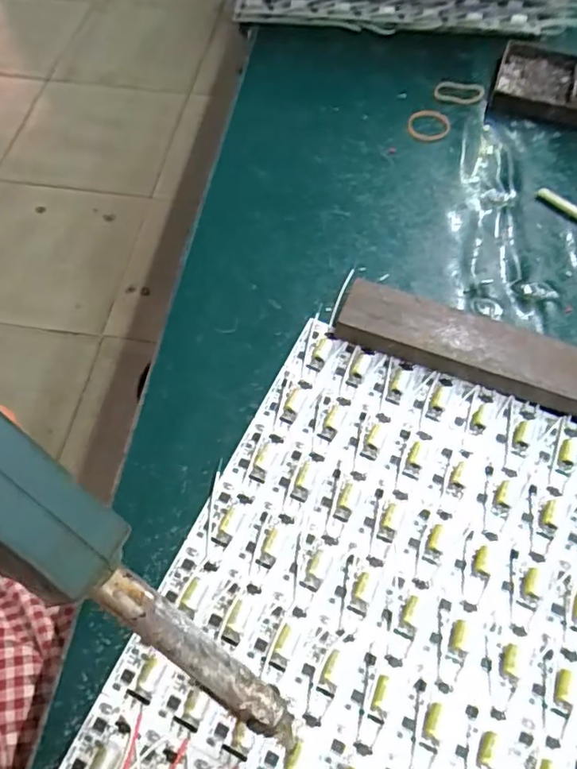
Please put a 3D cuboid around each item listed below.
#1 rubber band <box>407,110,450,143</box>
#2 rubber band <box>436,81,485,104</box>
[{"bbox_3d":[0.101,-0.188,0.408,0.029,0.004,0.032,16,63,7],"label":"rubber band"},{"bbox_3d":[0.125,-0.215,0.415,0.036,0.004,0.022,3,62,0],"label":"rubber band"}]

